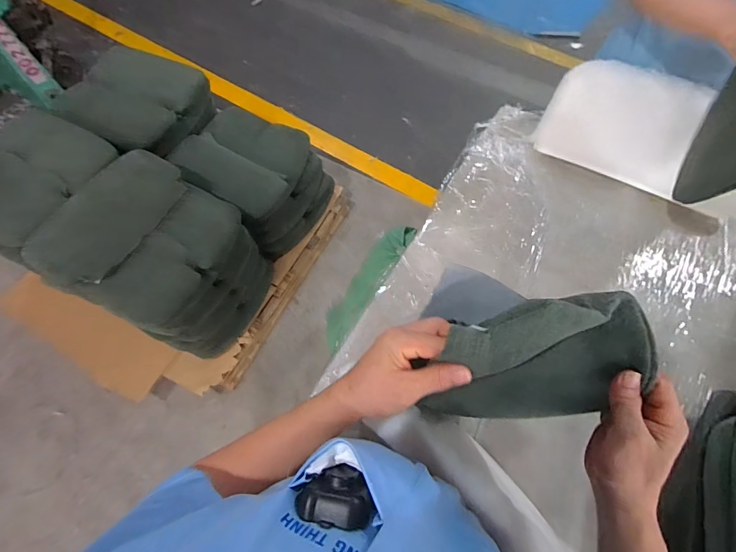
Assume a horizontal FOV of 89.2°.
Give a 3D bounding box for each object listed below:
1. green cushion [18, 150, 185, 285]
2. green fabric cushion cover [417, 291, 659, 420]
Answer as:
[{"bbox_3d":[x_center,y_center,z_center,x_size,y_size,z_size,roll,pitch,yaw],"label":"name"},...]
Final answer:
[{"bbox_3d":[-0.770,-0.180,1.114,0.228,0.087,0.449,27,69,12],"label":"green cushion"},{"bbox_3d":[0.172,0.118,0.438,0.181,0.254,0.097,-10,66,-4],"label":"green fabric cushion cover"}]

